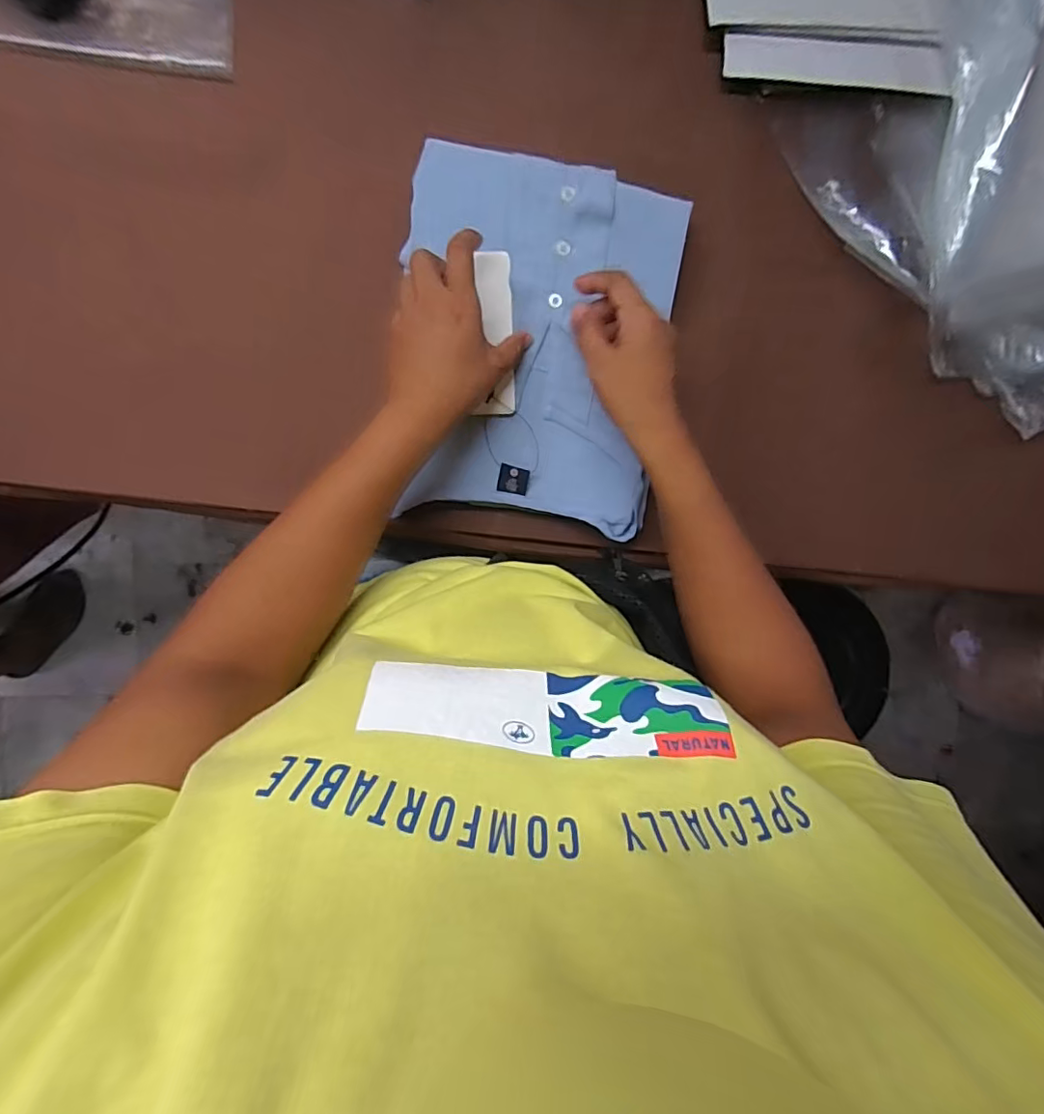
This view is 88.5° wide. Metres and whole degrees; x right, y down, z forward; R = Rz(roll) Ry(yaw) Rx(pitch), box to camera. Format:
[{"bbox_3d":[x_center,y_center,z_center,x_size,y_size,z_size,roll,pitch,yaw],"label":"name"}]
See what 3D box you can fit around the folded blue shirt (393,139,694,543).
[{"bbox_3d":[0.013,-0.166,0.432,0.209,0.020,0.272,6,97,-7],"label":"folded blue shirt"}]

